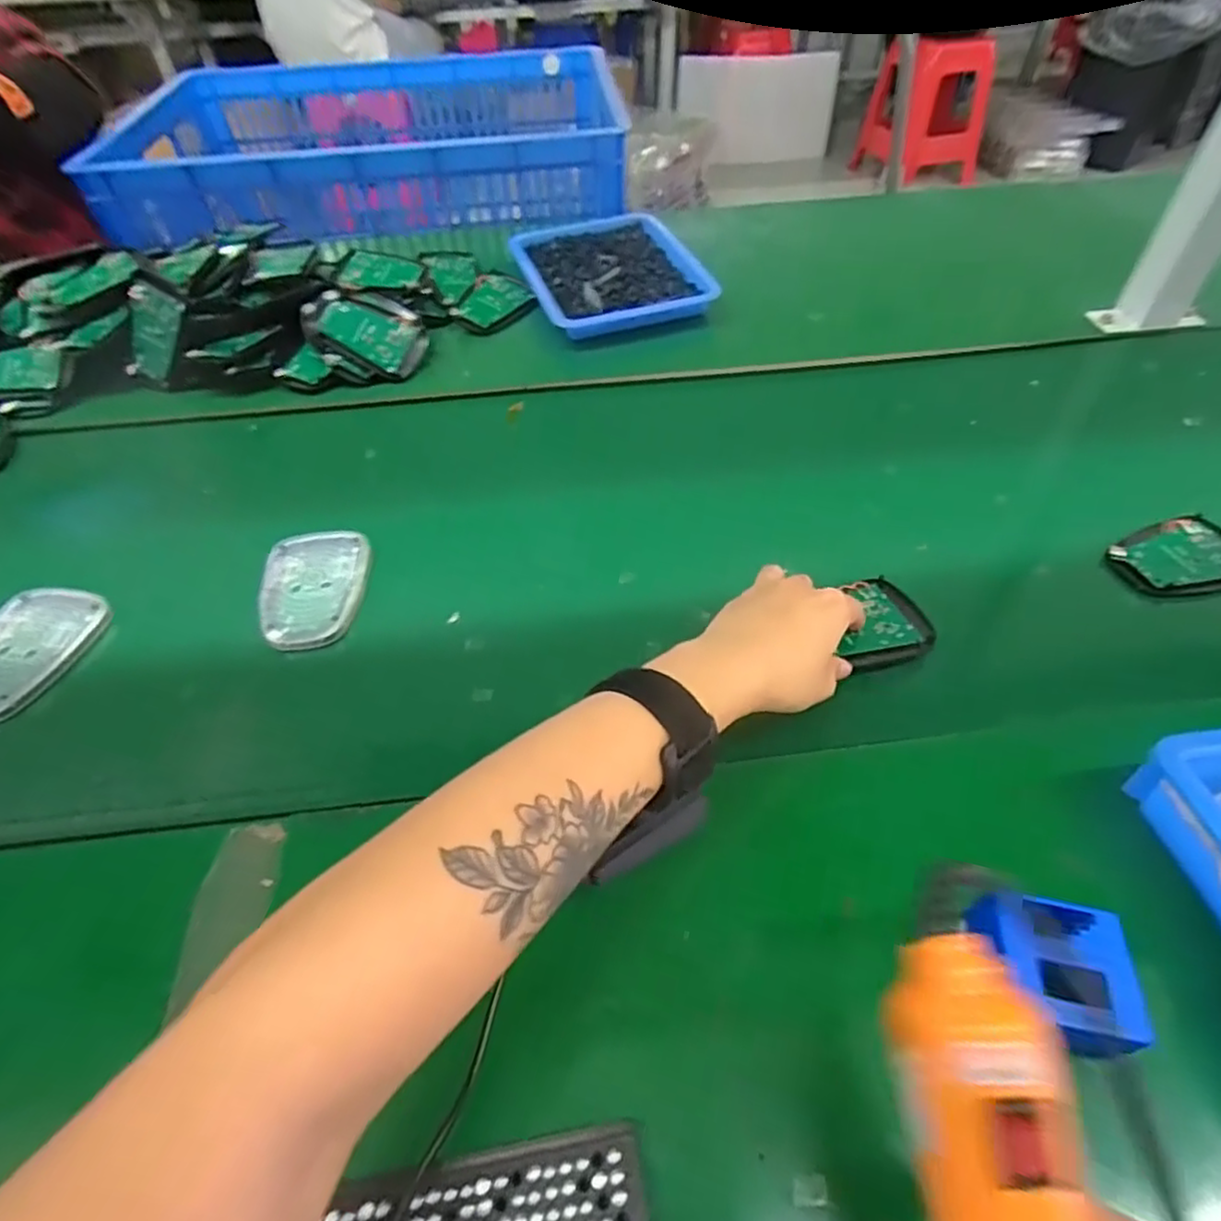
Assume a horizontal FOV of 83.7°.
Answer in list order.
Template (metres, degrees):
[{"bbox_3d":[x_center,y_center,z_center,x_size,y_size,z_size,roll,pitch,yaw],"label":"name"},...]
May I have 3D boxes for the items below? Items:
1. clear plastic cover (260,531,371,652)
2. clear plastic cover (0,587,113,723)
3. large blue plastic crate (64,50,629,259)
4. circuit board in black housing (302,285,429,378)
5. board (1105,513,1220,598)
[{"bbox_3d":[-0.207,-0.016,0.473,0.067,0.011,0.109,-3,49,-1],"label":"clear plastic cover"},{"bbox_3d":[-0.379,0.027,0.443,0.073,0.015,0.106,0,49,2],"label":"clear plastic cover"},{"bbox_3d":[-0.358,-0.727,1.052,0.685,0.117,0.598,-5,49,-3],"label":"large blue plastic crate"},{"bbox_3d":[-0.230,-0.262,0.639,0.109,0.021,0.079,16,75,-14],"label":"circuit board in black housing"},{"bbox_3d":[0.392,-0.038,0.472,0.091,0.012,0.062,-10,50,-7],"label":"board"}]

